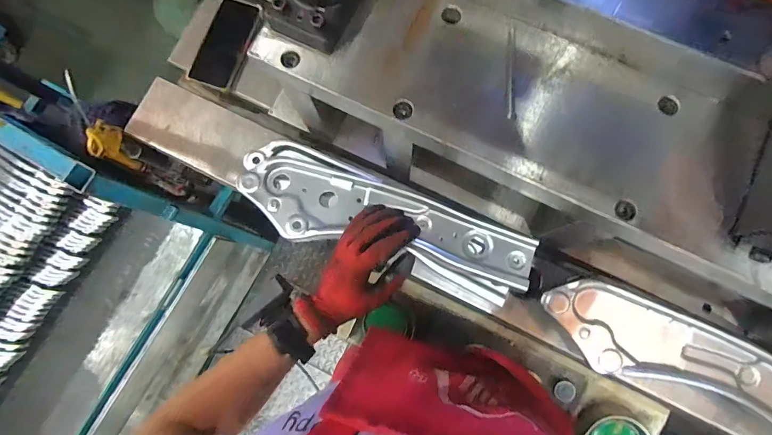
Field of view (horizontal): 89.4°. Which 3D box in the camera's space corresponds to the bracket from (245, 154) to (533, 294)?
[{"bbox_3d":[-0.005,0.002,0.575,0.431,0.044,0.122,17,78,2],"label":"bracket"}]

